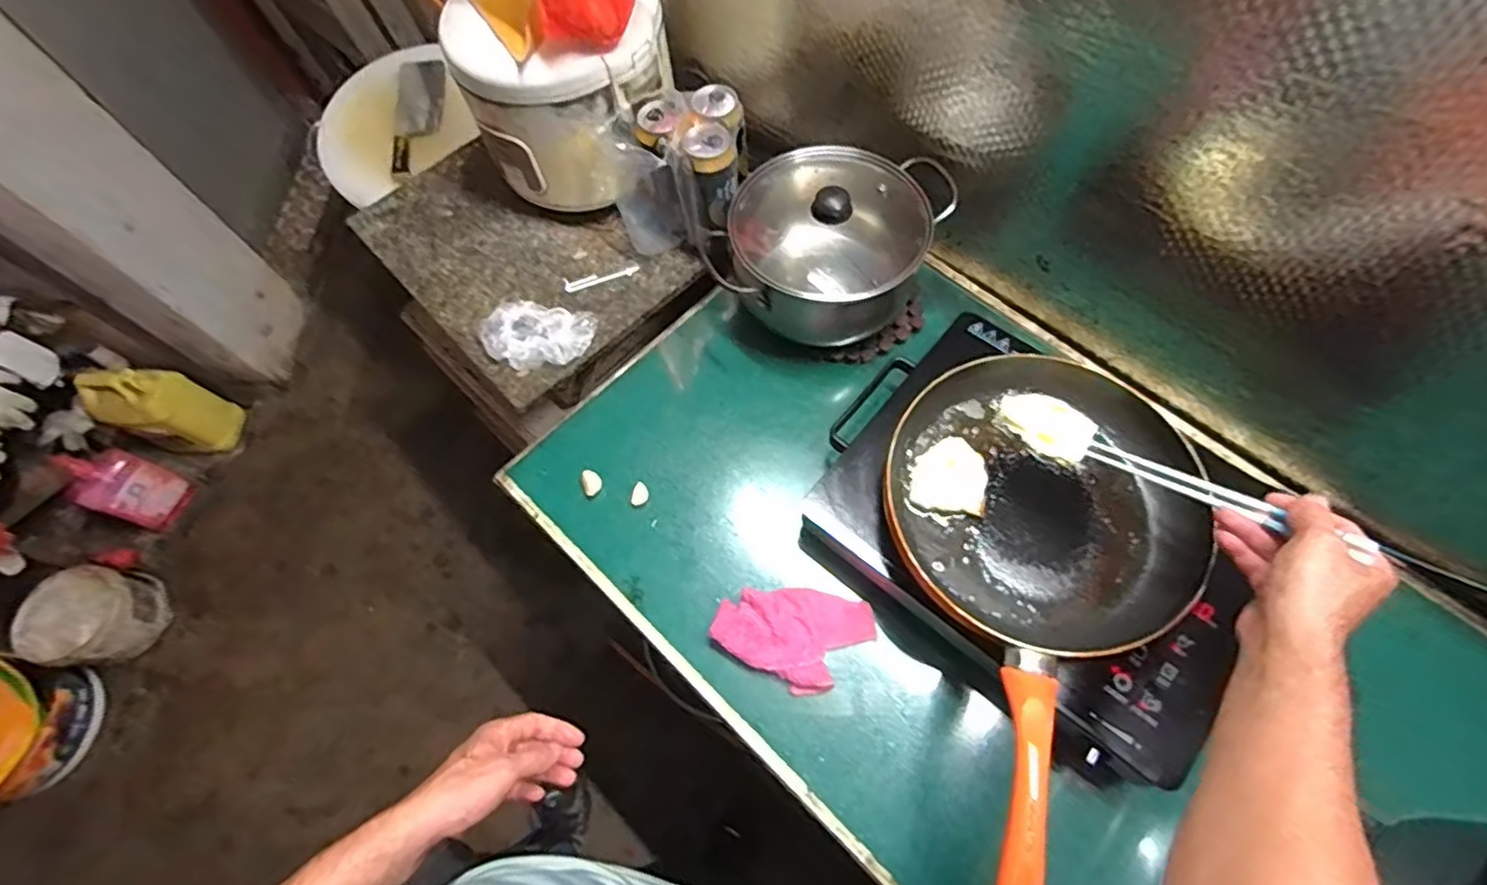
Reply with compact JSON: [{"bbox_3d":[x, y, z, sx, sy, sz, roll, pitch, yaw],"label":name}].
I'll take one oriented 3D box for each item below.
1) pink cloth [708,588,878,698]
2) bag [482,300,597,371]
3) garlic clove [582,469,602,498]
[{"bbox_3d":[0.050,0.192,0.636,0.155,0.045,0.095,8,67,6],"label":"pink cloth"},{"bbox_3d":[-0.266,-0.137,0.837,0.142,0.023,0.090,7,67,5],"label":"bag"},{"bbox_3d":[-0.171,0.045,0.725,0.020,0.011,0.029,-23,67,-8],"label":"garlic clove"}]

